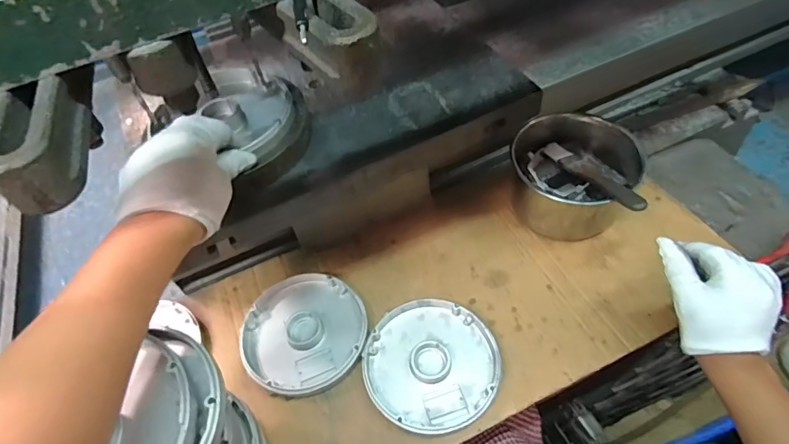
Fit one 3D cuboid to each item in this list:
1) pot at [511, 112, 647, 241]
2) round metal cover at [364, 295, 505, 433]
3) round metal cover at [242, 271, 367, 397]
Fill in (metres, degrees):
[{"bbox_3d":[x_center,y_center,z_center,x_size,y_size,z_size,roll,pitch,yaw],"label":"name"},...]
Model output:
[{"bbox_3d":[0.220,-0.056,0.571,0.144,0.100,0.135,-2,52,3],"label":"pot"},{"bbox_3d":[0.039,0.149,0.491,0.138,0.016,0.135,-2,52,3],"label":"round metal cover"},{"bbox_3d":[-0.102,0.123,0.520,0.136,0.013,0.135,-2,52,3],"label":"round metal cover"}]

